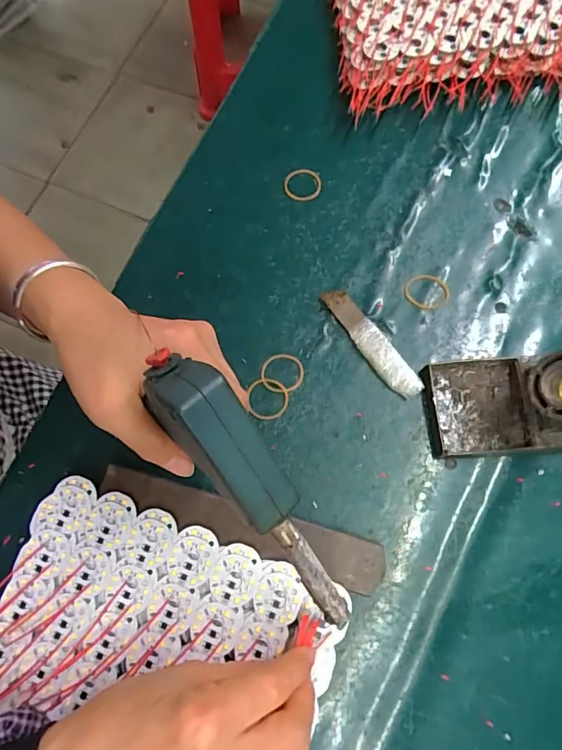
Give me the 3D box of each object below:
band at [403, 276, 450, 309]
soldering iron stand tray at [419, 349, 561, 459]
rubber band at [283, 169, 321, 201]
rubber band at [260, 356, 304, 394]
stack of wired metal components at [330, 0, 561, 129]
[{"bbox_3d":[0.117,-0.067,0.374,0.035,0.004,0.030,2,74,7],"label":"band"},{"bbox_3d":[0.177,0.017,0.317,0.152,0.070,0.072,-3,75,15],"label":"soldering iron stand tray"},{"bbox_3d":[0.019,-0.167,0.411,0.032,0.004,0.031,-1,74,3],"label":"rubber band"},{"bbox_3d":[0.001,-0.002,0.361,0.033,0.004,0.030,-1,74,3],"label":"rubber band"},{"bbox_3d":[0.164,-0.362,0.450,0.227,0.034,0.244,-7,74,1],"label":"stack of wired metal components"}]

